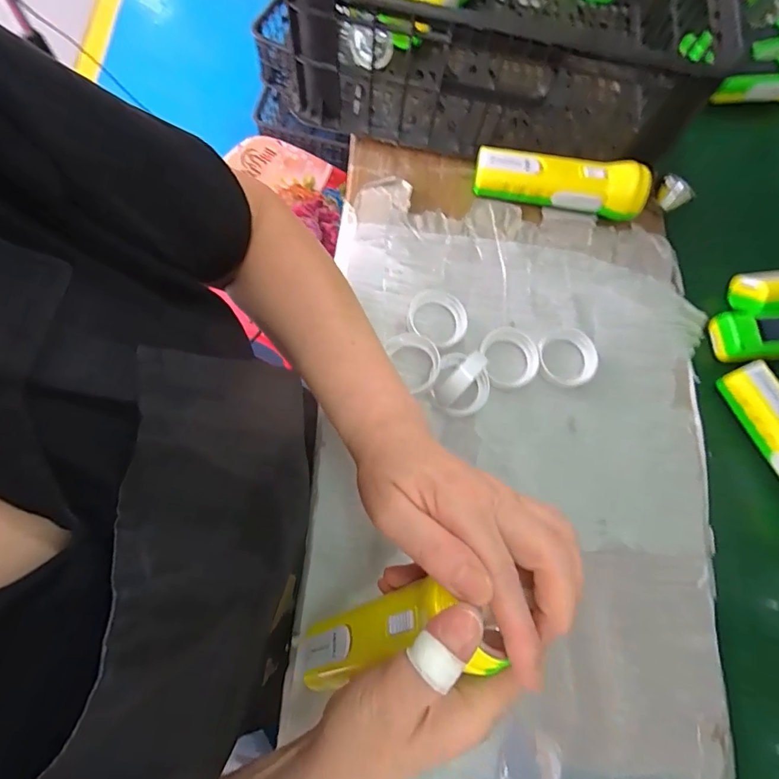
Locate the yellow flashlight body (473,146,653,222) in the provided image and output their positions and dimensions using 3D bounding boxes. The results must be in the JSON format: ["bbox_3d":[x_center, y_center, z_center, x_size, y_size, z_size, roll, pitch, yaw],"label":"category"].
[{"bbox_3d":[0.169,-0.207,0.451,0.165,0.046,0.042,15,73,-1],"label":"yellow flashlight body"}]

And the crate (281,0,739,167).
[{"bbox_3d":[0.131,-0.534,0.495,0.400,0.157,0.571,10,73,-2],"label":"crate"}]

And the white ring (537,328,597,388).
[{"bbox_3d":[0.163,-0.029,0.412,0.054,0.010,0.055,1,74,-5],"label":"white ring"}]

